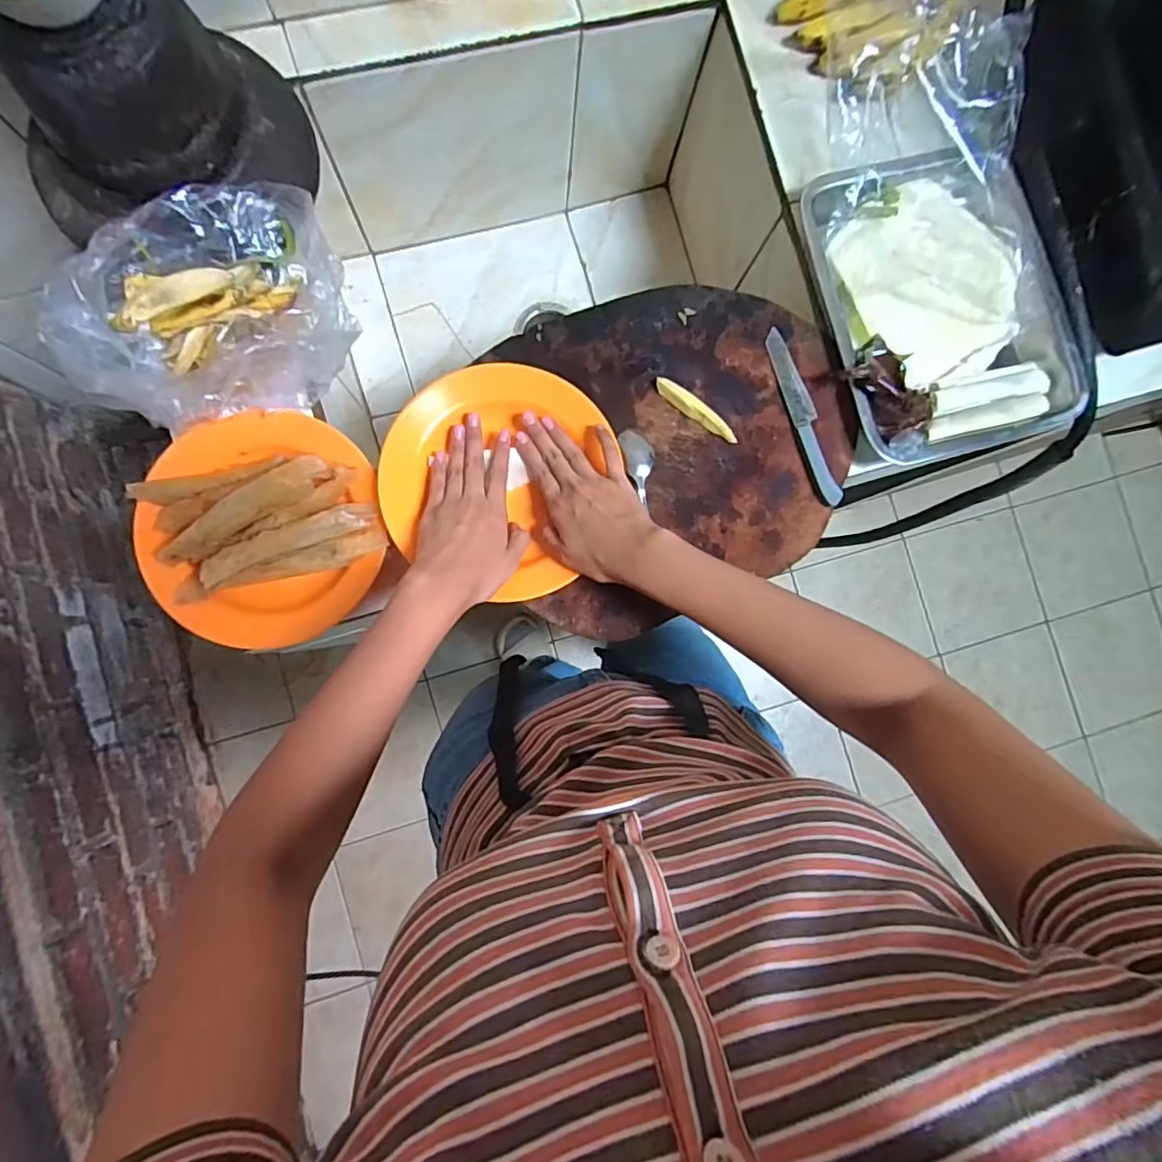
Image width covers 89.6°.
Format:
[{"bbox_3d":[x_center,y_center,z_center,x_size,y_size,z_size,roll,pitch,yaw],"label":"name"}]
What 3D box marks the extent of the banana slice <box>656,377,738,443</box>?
[{"bbox_3d":[0.112,-0.166,0.569,0.093,0.013,0.016,34,84,-3],"label":"banana slice"}]

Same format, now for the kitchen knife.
[{"bbox_3d":[0.222,-0.163,0.578,0.023,0.011,0.180,-19,89,-6],"label":"kitchen knife"}]

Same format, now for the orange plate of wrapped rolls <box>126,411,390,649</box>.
[{"bbox_3d":[-0.285,-0.051,0.519,0.201,0.067,0.205,0,87,-6],"label":"orange plate of wrapped rolls"}]

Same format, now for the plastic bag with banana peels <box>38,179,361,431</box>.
[{"bbox_3d":[-0.326,-0.234,0.515,0.232,0.081,0.175,-30,90,-7],"label":"plastic bag with banana peels"}]

